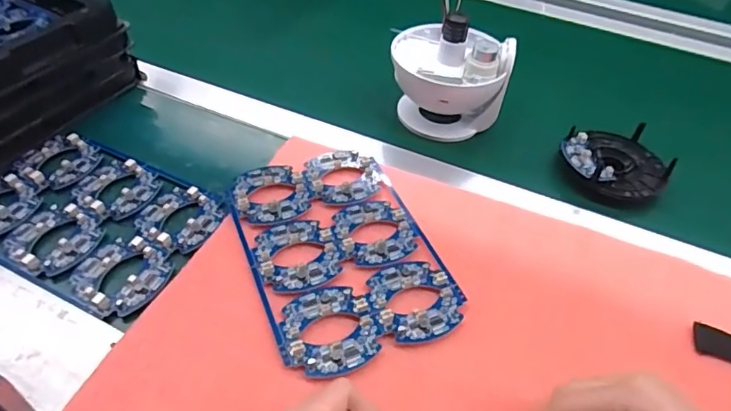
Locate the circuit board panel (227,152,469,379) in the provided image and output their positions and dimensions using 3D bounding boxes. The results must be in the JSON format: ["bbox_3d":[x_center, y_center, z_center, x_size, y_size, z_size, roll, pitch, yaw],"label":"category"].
[{"bbox_3d":[-0.022,0.029,0.410,0.139,0.005,0.199,-17,52,-18],"label":"circuit board panel"}]

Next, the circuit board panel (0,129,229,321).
[{"bbox_3d":[-0.229,0.005,0.431,0.196,0.010,0.132,23,51,16],"label":"circuit board panel"}]

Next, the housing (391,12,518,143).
[{"bbox_3d":[0.087,-0.138,0.540,0.114,0.108,0.093,9,48,5],"label":"housing"}]

